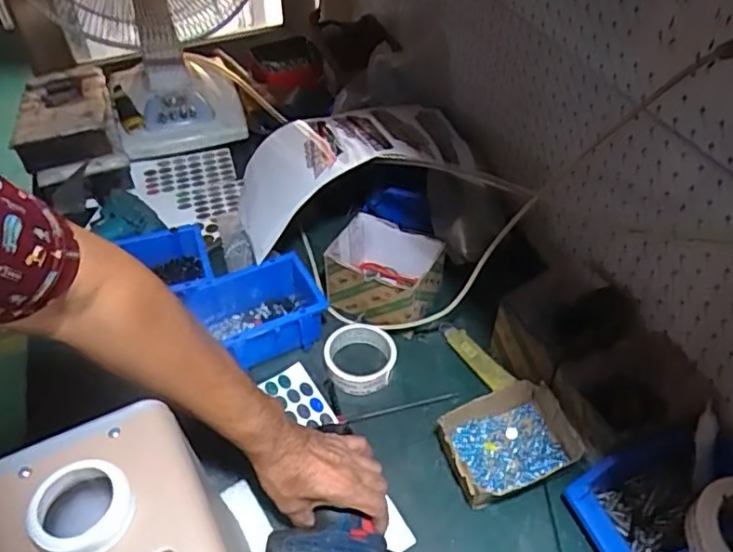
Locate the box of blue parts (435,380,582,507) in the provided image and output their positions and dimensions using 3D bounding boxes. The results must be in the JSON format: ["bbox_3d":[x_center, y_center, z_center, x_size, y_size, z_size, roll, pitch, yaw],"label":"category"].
[{"bbox_3d":[0.157,0.192,0.687,0.139,0.052,0.108,-14,47,-15],"label":"box of blue parts"}]

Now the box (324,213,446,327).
[{"bbox_3d":[0.025,0.000,0.837,0.141,0.087,0.115,20,48,18],"label":"box"}]

